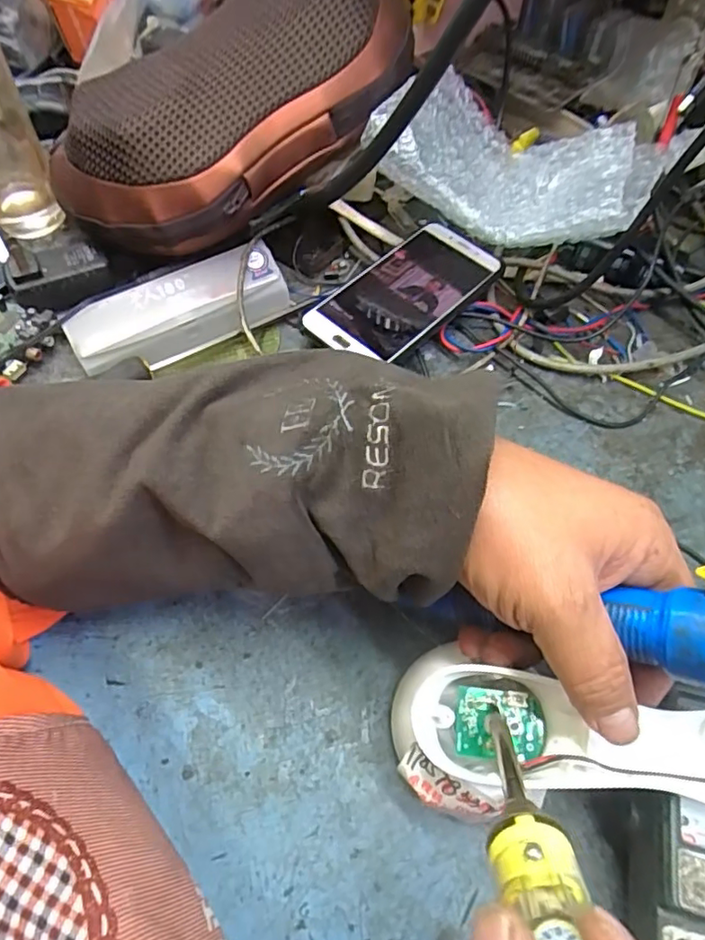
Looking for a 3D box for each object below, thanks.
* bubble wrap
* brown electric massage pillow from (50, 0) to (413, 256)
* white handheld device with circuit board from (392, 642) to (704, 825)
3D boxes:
[{"bbox_3d":[0.108,-0.210,0.395,0.192,0.046,0.114,19,61,9],"label":"bubble wrap"},{"bbox_3d":[-0.085,-0.251,0.406,0.266,0.092,0.131,-34,65,2],"label":"brown electric massage pillow"},{"bbox_3d":[0.103,0.116,0.244,0.167,0.036,0.057,3,60,5],"label":"white handheld device with circuit board"}]

